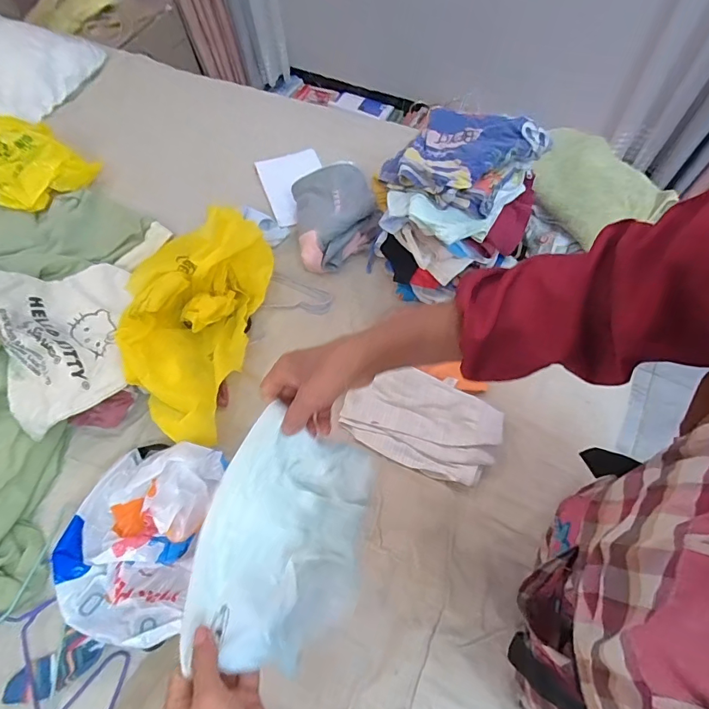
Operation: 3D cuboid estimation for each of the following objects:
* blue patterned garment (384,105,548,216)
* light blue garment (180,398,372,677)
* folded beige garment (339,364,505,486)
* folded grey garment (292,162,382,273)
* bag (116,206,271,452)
[{"bbox_3d":[0.156,-0.301,0.658,0.187,0.068,0.179,41,73,20],"label":"blue patterned garment"},{"bbox_3d":[-0.072,0.192,0.460,0.148,0.161,0.208,7,65,6],"label":"light blue garment"},{"bbox_3d":[0.108,0.110,0.716,0.244,0.037,0.141,22,67,13],"label":"folded beige garment"},{"bbox_3d":[-0.035,-0.279,0.881,0.164,0.088,0.200,-8,64,-1],"label":"folded grey garment"},{"bbox_3d":[-0.282,-0.062,0.765,0.191,0.144,0.410,9,65,8],"label":"bag"}]

